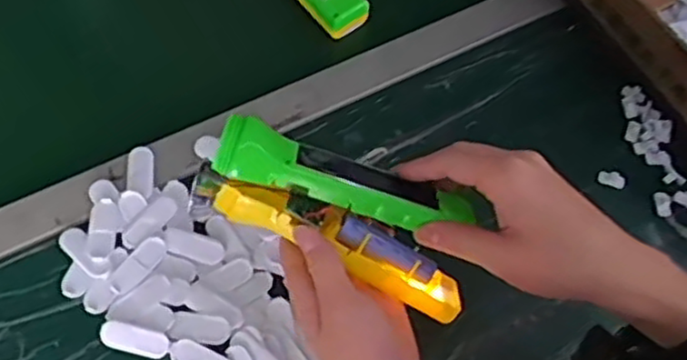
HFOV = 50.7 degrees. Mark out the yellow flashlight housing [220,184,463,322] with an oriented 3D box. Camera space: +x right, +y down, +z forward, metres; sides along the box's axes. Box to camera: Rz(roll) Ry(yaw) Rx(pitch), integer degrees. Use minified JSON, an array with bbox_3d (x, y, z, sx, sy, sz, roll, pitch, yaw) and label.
[{"bbox_3d":[0.001,0.042,0.453,0.164,0.027,0.036,26,61,-10],"label":"yellow flashlight housing"}]

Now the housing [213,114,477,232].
[{"bbox_3d":[0.001,-0.001,0.451,0.154,0.028,0.041,17,61,-7],"label":"housing"}]

